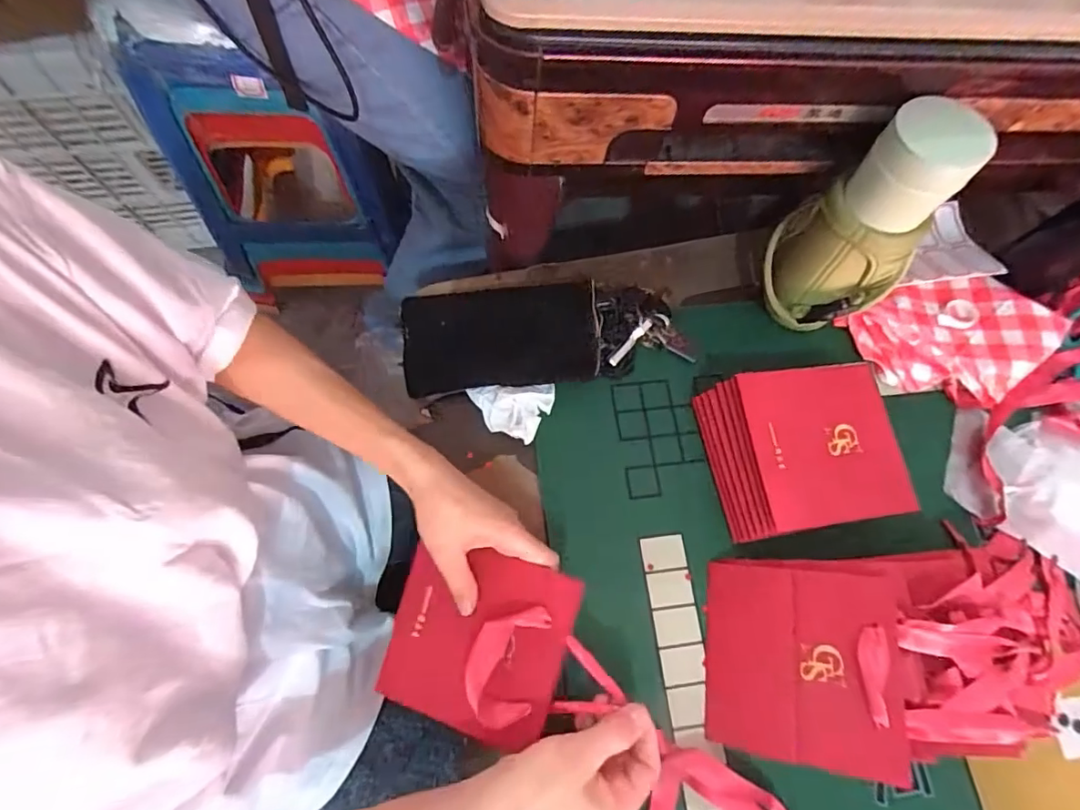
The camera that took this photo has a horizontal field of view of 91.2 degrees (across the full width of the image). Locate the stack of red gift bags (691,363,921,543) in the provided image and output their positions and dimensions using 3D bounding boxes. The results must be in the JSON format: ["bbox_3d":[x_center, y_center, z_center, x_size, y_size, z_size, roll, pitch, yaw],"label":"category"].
[{"bbox_3d":[0.241,0.042,0.489,0.159,0.055,0.140,-8,73,-5],"label":"stack of red gift bags"}]

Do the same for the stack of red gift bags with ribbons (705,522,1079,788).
[{"bbox_3d":[0.299,0.196,0.428,0.321,0.077,0.159,-6,72,-4],"label":"stack of red gift bags with ribbons"}]

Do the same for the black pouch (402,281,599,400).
[{"bbox_3d":[-0.040,-0.069,0.522,0.188,0.033,0.104,-5,72,-4],"label":"black pouch"}]

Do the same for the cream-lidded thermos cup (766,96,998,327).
[{"bbox_3d":[0.270,-0.145,0.465,0.107,0.223,0.077,41,75,10],"label":"cream-lidded thermos cup"}]

